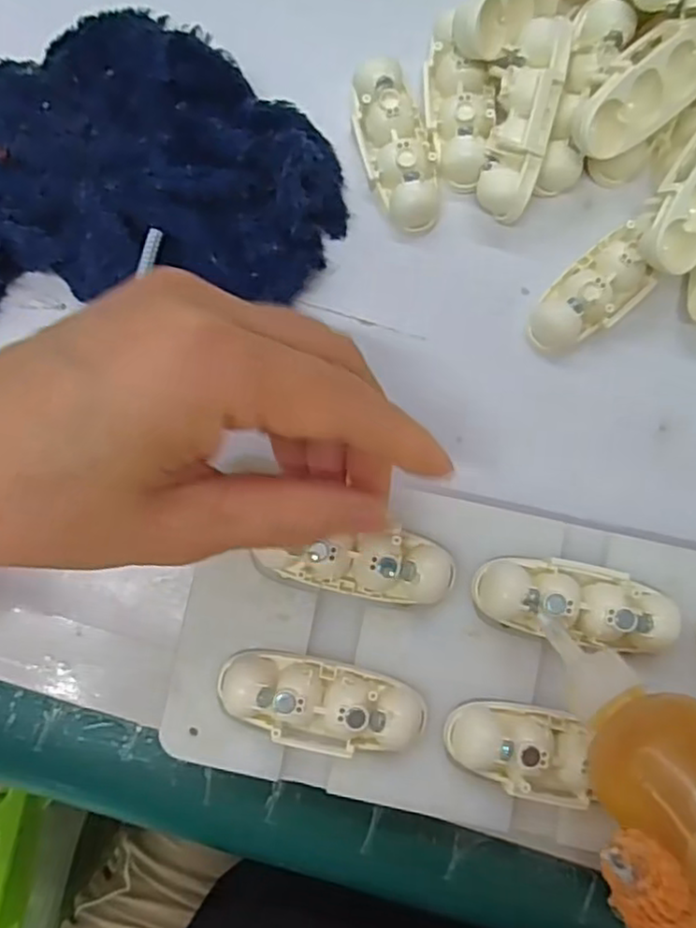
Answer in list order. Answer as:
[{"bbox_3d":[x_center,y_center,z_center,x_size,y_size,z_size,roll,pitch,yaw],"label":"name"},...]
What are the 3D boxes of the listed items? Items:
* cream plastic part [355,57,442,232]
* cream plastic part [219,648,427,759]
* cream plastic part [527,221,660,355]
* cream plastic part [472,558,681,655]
[{"bbox_3d":[0.017,-0.113,0.243,0.025,0.016,0.058,-16,86,-2],"label":"cream plastic part"},{"bbox_3d":[-0.008,0.075,0.209,0.062,0.015,0.025,11,86,0],"label":"cream plastic part"},{"bbox_3d":[0.086,-0.060,0.240,0.049,0.014,0.025,-42,87,-3],"label":"cream plastic part"},{"bbox_3d":[0.070,0.043,0.208,0.060,0.021,0.024,14,86,1],"label":"cream plastic part"}]

